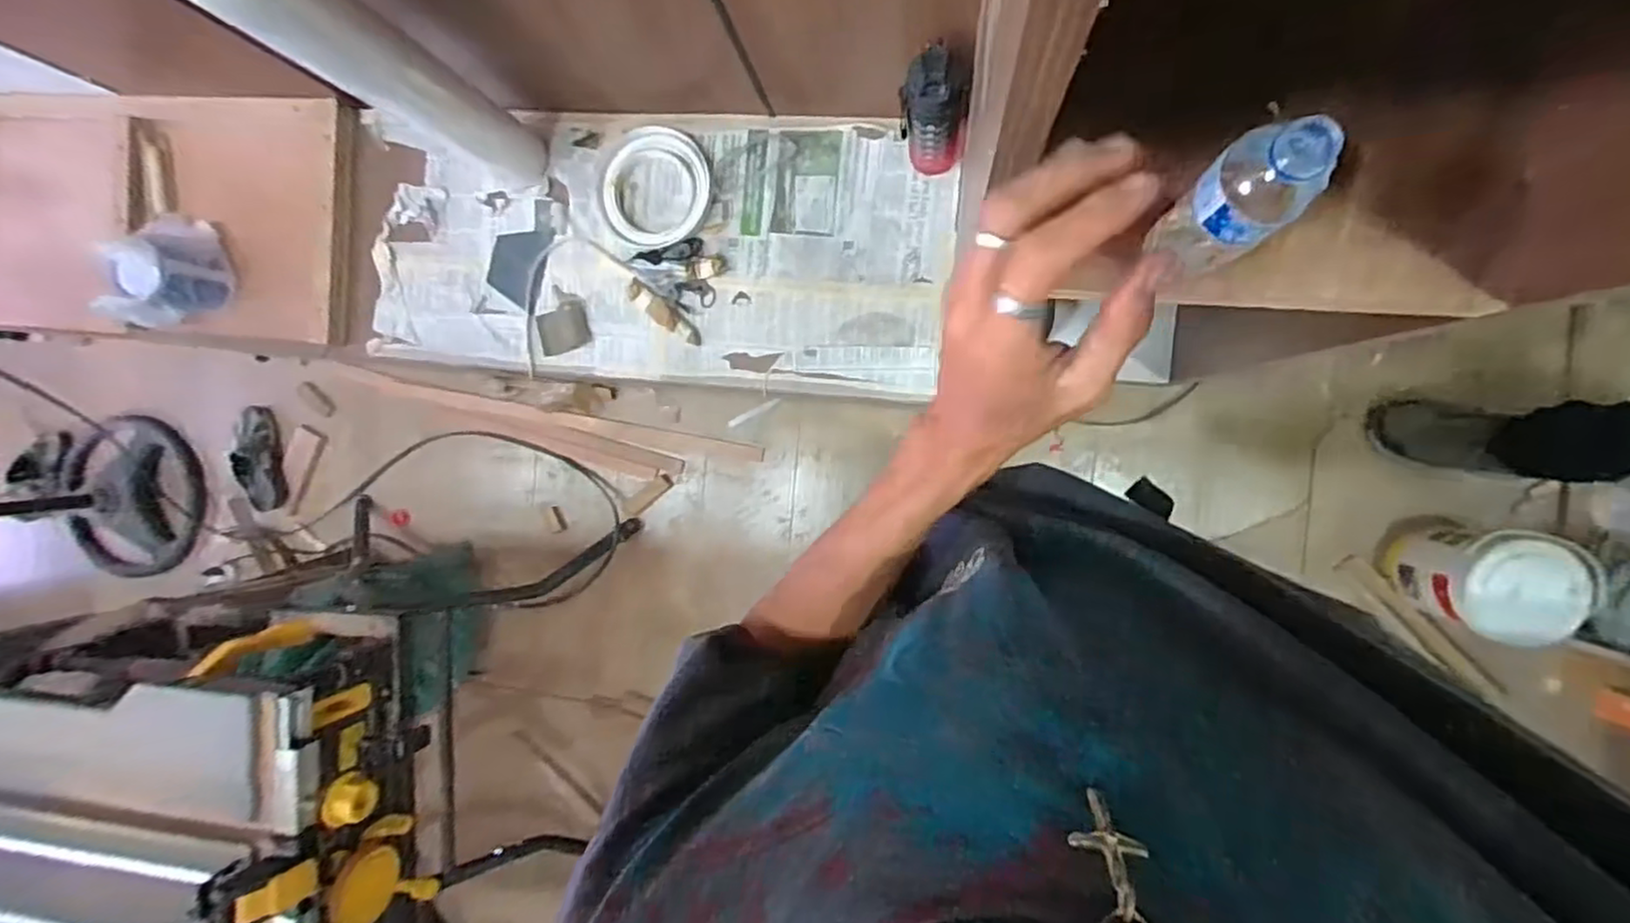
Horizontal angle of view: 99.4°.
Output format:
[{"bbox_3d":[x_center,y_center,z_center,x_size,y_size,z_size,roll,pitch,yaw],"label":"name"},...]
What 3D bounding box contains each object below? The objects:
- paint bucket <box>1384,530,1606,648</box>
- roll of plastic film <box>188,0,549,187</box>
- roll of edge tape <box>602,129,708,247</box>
[{"bbox_3d":[1.124,0.198,1.150,0.180,0.220,0.165,0,92,9],"label":"paint bucket"},{"bbox_3d":[-0.517,-0.477,0.882,0.087,0.533,0.097,35,97,6],"label":"roll of plastic film"},{"bbox_3d":[-0.256,-0.431,1.079,0.182,0.020,0.174,0,92,9],"label":"roll of edge tape"}]

